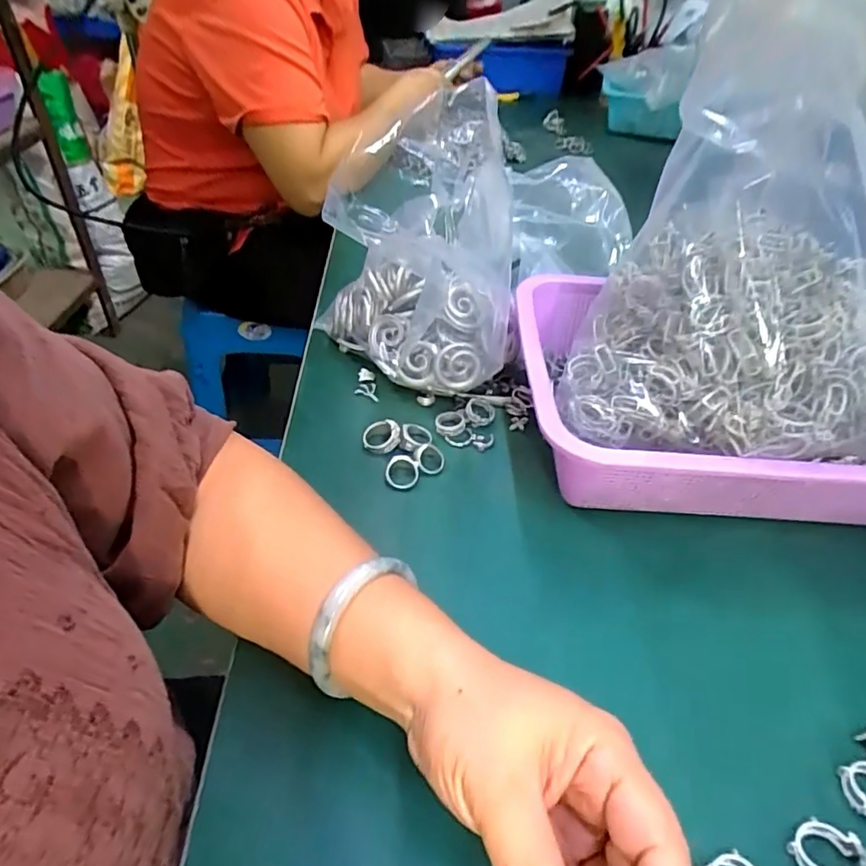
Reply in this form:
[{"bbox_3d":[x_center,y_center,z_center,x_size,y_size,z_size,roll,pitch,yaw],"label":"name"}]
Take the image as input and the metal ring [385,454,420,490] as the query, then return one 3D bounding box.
[{"bbox_3d":[-0.022,0.028,0.413,0.026,0.006,0.026,3,64,-7],"label":"metal ring"}]

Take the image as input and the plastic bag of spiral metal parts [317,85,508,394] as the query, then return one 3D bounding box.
[{"bbox_3d":[-0.017,-0.143,0.446,0.154,0.214,0.119,4,43,0],"label":"plastic bag of spiral metal parts"}]

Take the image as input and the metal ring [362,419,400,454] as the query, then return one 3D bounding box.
[{"bbox_3d":[-0.039,0.002,0.433,0.028,0.008,0.028,-5,67,11],"label":"metal ring"}]

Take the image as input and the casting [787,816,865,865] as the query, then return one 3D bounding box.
[{"bbox_3d":[0.177,0.189,0.256,0.032,0.008,0.024,21,46,17],"label":"casting"}]

